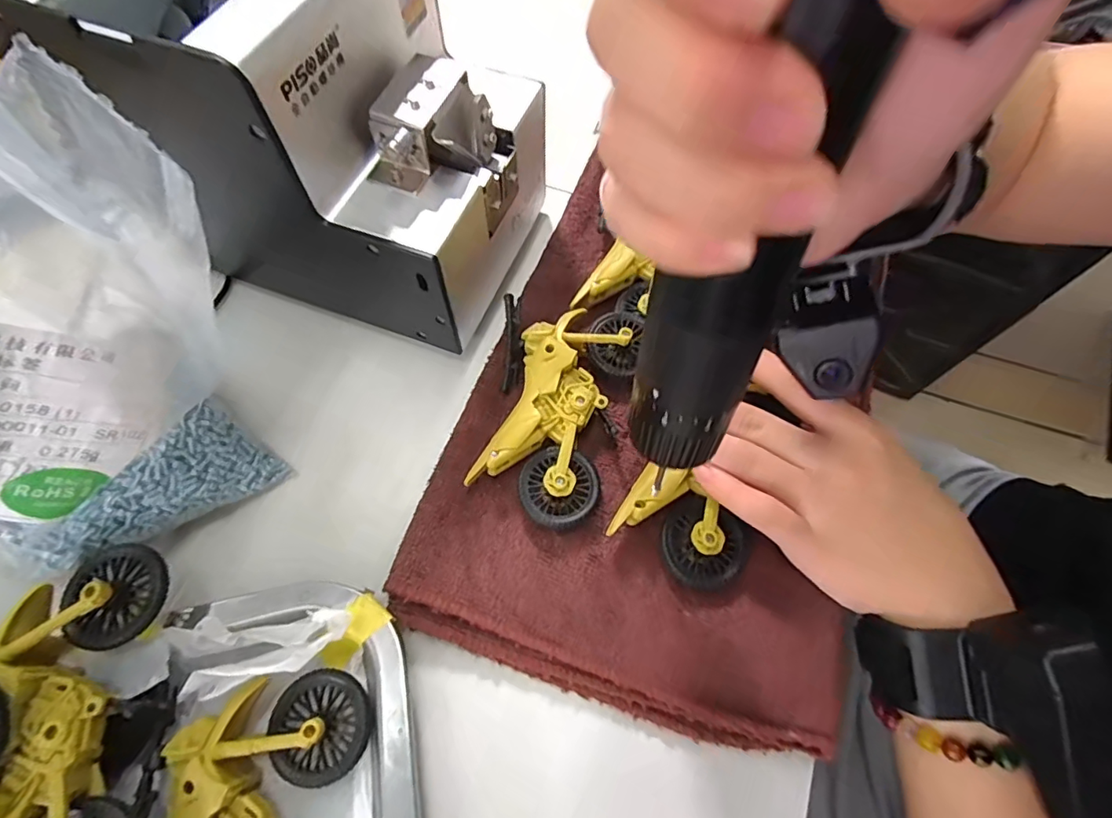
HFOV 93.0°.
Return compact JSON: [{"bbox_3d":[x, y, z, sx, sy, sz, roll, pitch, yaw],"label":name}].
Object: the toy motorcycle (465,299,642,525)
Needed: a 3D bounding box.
[{"bbox_3d":[-0.003,-0.002,0.258,0.068,0.024,0.107,15,65,6],"label":"toy motorcycle"}]

